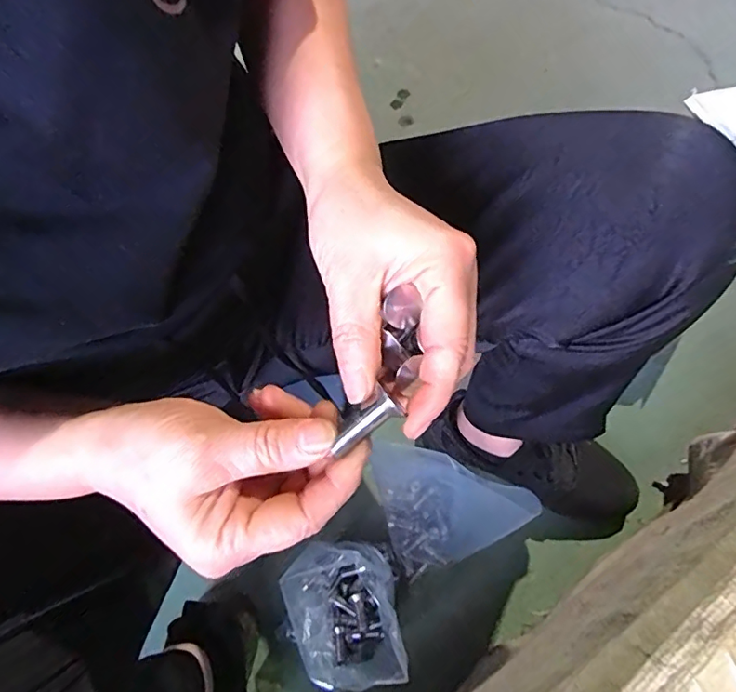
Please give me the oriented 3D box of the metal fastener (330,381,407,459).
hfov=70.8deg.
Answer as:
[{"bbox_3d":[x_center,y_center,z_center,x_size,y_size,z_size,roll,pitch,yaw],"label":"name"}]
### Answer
[{"bbox_3d":[-0.002,0.031,0.213,0.033,0.012,0.014,-41,68,6],"label":"metal fastener"}]

